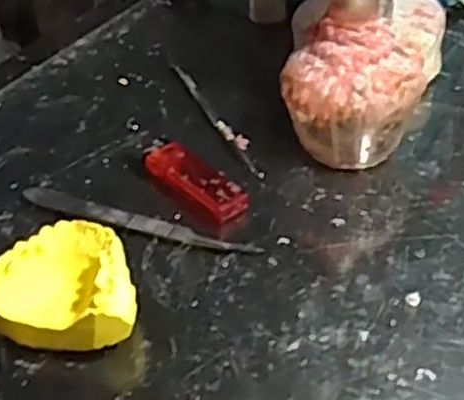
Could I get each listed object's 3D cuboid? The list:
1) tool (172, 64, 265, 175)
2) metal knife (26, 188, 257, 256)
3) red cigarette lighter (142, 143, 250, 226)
[{"bbox_3d":[-0.013,-0.055,0.458,0.007,0.004,0.141,-18,42,-15],"label":"tool"},{"bbox_3d":[-0.052,0.011,0.382,0.138,0.005,0.017,15,44,22],"label":"metal knife"},{"bbox_3d":[-0.020,-0.010,0.398,0.026,0.012,0.064,-30,46,-27],"label":"red cigarette lighter"}]

